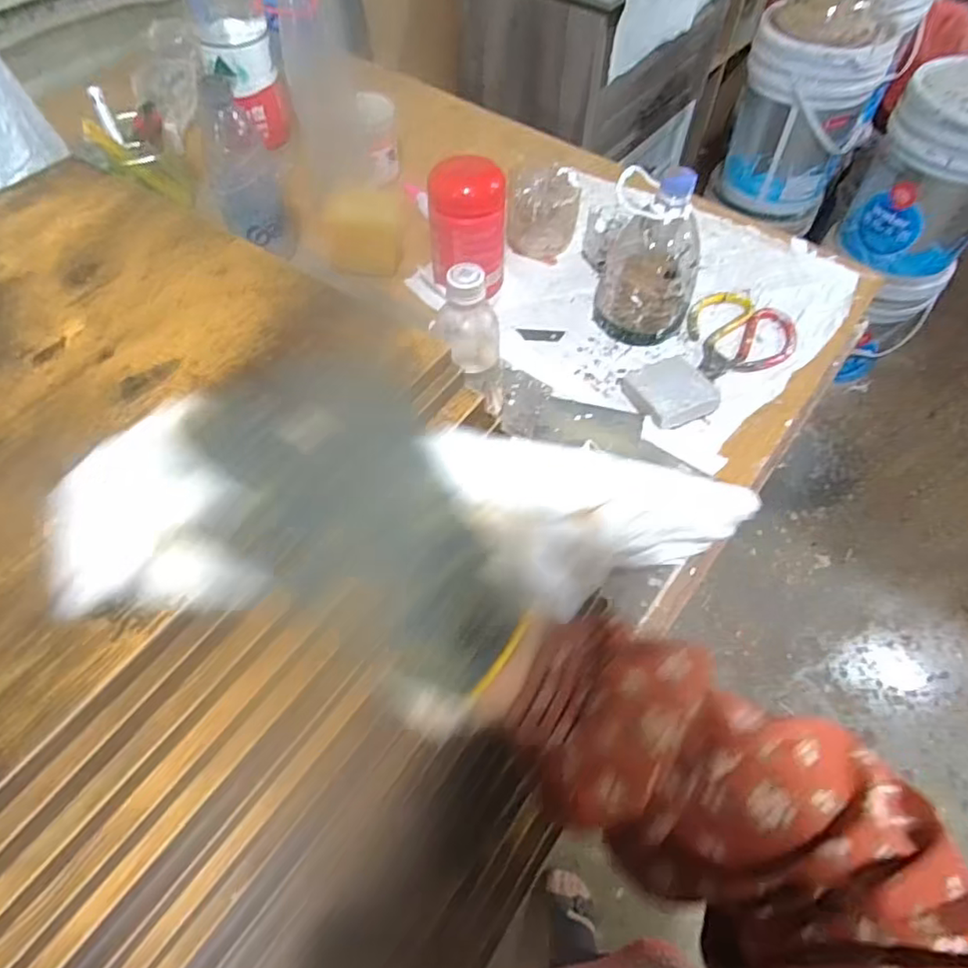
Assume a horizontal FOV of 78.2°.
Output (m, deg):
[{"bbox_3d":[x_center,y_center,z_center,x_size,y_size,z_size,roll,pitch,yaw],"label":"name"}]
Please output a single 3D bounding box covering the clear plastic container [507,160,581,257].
[{"bbox_3d":[0.072,-0.328,0.716,0.085,0.084,0.069,5,59,4],"label":"clear plastic container"}]

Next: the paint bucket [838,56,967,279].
[{"bbox_3d":[1.035,-0.701,1.353,0.295,0.352,0.283,0,59,0],"label":"paint bucket"}]

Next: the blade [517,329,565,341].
[{"bbox_3d":[0.064,-0.166,0.667,0.052,0.004,0.017,-1,69,-7],"label":"blade"}]

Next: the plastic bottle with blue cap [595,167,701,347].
[{"bbox_3d":[0.176,-0.233,0.623,0.103,0.161,0.086,18,61,11],"label":"plastic bottle with blue cap"}]

